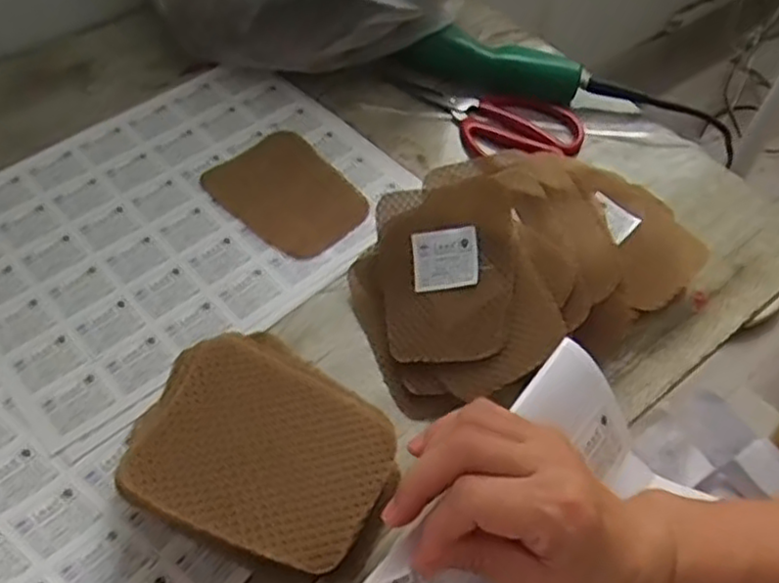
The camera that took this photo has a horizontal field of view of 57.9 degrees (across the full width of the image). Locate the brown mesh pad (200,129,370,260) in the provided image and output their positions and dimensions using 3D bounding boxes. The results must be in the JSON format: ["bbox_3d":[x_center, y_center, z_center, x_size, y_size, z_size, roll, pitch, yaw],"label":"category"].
[{"bbox_3d":[-0.080,-0.077,0.566,0.119,0.009,0.093,42,66,19],"label":"brown mesh pad"}]

